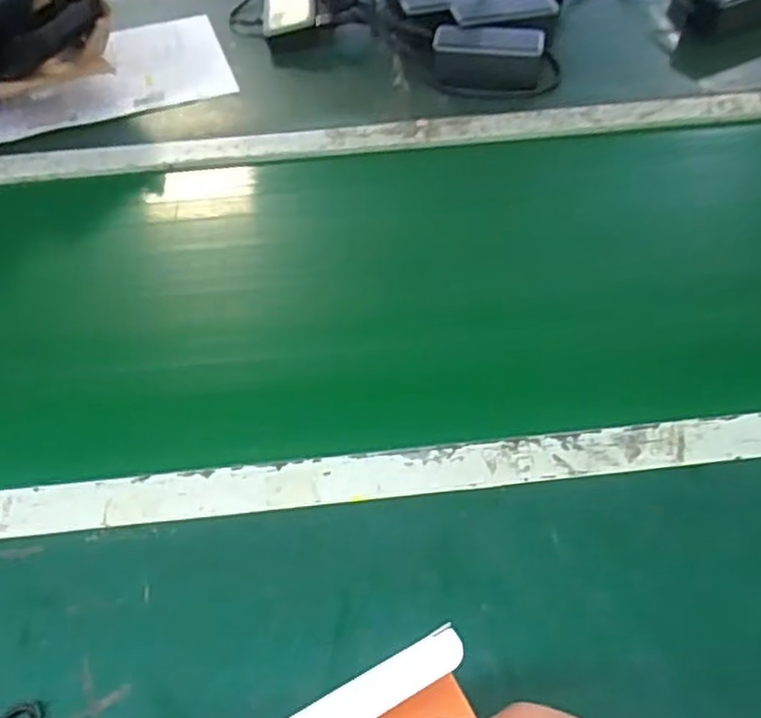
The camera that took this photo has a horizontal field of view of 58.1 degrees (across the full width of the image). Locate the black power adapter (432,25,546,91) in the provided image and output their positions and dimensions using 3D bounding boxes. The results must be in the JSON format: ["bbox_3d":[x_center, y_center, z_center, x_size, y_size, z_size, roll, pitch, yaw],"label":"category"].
[{"bbox_3d":[0.132,-0.369,0.842,0.132,0.049,0.058,6,52,5],"label":"black power adapter"}]

